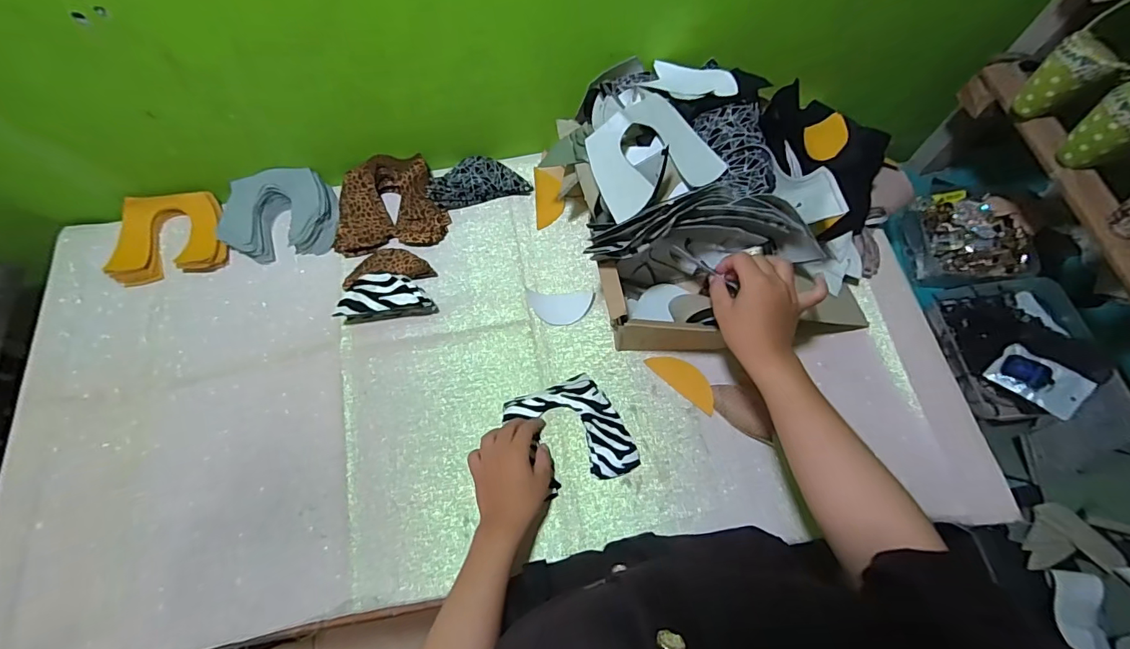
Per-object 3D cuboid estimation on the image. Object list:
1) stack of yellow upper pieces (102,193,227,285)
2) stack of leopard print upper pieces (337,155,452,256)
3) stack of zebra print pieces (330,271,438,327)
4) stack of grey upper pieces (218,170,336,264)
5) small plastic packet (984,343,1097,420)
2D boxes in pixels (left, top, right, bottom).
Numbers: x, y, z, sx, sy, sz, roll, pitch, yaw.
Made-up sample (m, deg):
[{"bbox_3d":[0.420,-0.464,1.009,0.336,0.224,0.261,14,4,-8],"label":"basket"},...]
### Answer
[{"bbox_3d":[-0.594,-0.130,0.712,0.170,0.039,0.134,-11,69,-3],"label":"stack of yellow upper pieces"},{"bbox_3d":[-0.263,-0.180,0.712,0.164,0.054,0.136,-8,69,-2],"label":"stack of leopard print upper pieces"},{"bbox_3d":[-0.244,-0.036,0.653,0.127,0.053,0.054,-4,68,0],"label":"stack of zebra print pieces"},{"bbox_3d":[-0.424,-0.162,0.711,0.166,0.051,0.121,-11,69,-3],"label":"stack of grey upper pieces"},{"bbox_3d":[0.651,0.076,0.657,0.067,0.012,0.097,-49,55,-1],"label":"small plastic packet"}]

